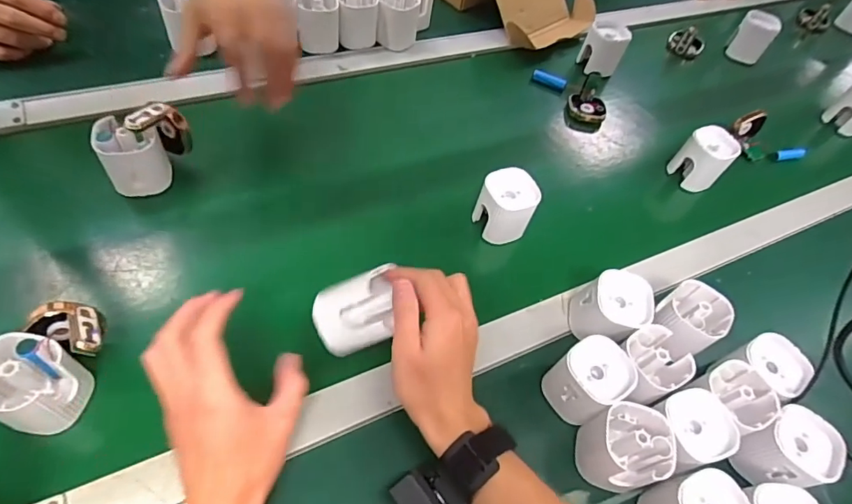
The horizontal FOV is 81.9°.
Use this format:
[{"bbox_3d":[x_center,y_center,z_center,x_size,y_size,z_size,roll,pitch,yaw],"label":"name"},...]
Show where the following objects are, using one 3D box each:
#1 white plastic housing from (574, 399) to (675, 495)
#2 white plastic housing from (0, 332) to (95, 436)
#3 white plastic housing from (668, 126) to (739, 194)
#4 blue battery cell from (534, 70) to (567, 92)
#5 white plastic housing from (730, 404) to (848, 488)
[{"bbox_3d":[0.161,0.163,0.401,0.057,0.066,0.058,6,53,-8],"label":"white plastic housing"},{"bbox_3d":[-0.294,0.100,0.363,0.056,0.059,0.058,16,53,1],"label":"white plastic housing"},{"bbox_3d":[0.361,-0.118,0.642,0.047,0.074,0.060,-15,59,-22],"label":"white plastic housing"},{"bbox_3d":[0.186,-0.260,0.737,0.052,0.017,0.014,27,53,8],"label":"blue battery cell"},{"bbox_3d":[0.305,0.169,0.414,0.056,0.058,0.055,3,52,-4],"label":"white plastic housing"}]

